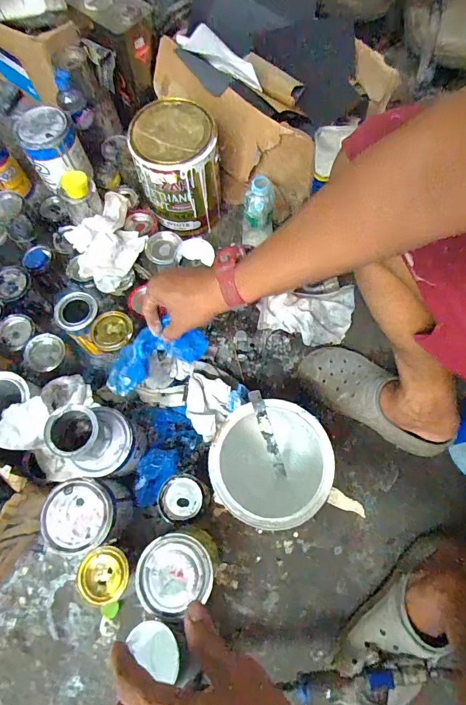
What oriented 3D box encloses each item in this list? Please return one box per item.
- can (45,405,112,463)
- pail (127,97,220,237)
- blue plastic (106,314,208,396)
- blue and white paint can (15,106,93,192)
[{"bbox_3d":[-0.225,0.120,0.561,0.084,0.072,0.076,24,73,10],"label":"can"},{"bbox_3d":[-0.107,-0.366,0.779,0.158,0.195,0.149,-6,70,0],"label":"pail"},{"bbox_3d":[-0.116,0.016,0.584,0.150,0.099,0.096,-1,72,-1],"label":"blue plastic"},{"bbox_3d":[-0.348,-0.396,0.747,0.102,0.102,0.113,-28,71,-8],"label":"blue and white paint can"}]

